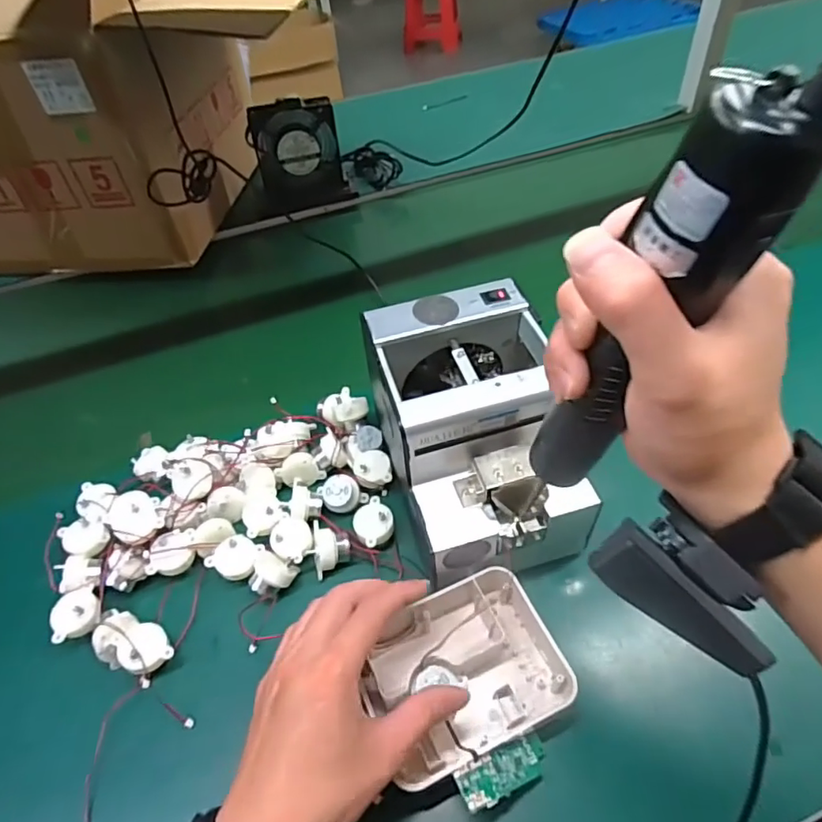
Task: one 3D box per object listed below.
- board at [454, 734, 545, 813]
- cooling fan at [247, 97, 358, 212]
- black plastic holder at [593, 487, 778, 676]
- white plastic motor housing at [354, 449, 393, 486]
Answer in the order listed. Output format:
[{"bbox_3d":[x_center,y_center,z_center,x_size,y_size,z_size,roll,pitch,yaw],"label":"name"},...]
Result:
[{"bbox_3d":[0.058,0.217,0.335,0.068,0.006,0.023,-2,41,-38],"label":"board"},{"bbox_3d":[-0.167,-0.378,0.820,0.126,0.143,0.033,-11,34,-1],"label":"cooling fan"},{"bbox_3d":[0.115,0.070,0.231,0.072,0.037,0.026,36,25,16],"label":"black plastic holder"},{"bbox_3d":[-0.034,0.048,0.484,0.031,0.019,0.034,-12,50,-4],"label":"white plastic motor housing"}]

